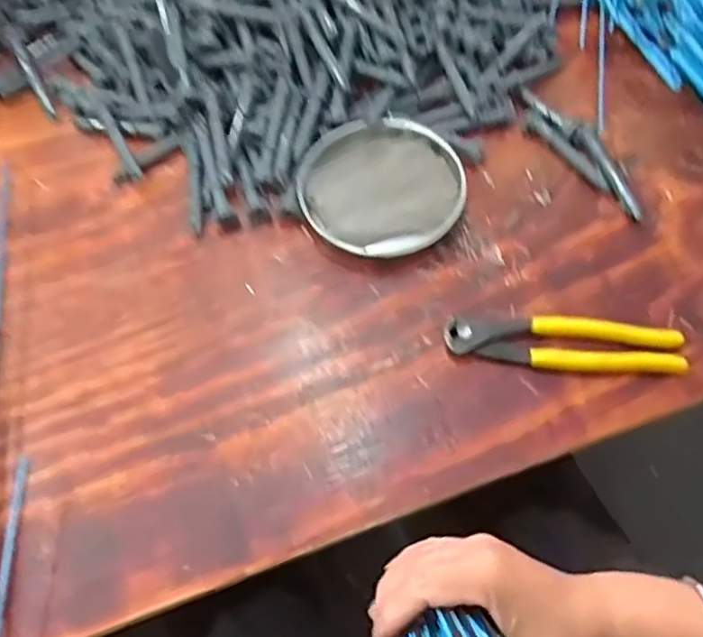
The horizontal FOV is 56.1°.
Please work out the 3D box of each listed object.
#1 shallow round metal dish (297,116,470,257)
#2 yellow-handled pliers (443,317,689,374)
[{"bbox_3d":[0.024,-0.108,0.547,0.131,0.017,0.124,-2,62,3],"label":"shallow round metal dish"},{"bbox_3d":[0.153,0.019,0.478,0.166,0.020,0.035,4,62,6],"label":"yellow-handled pliers"}]

